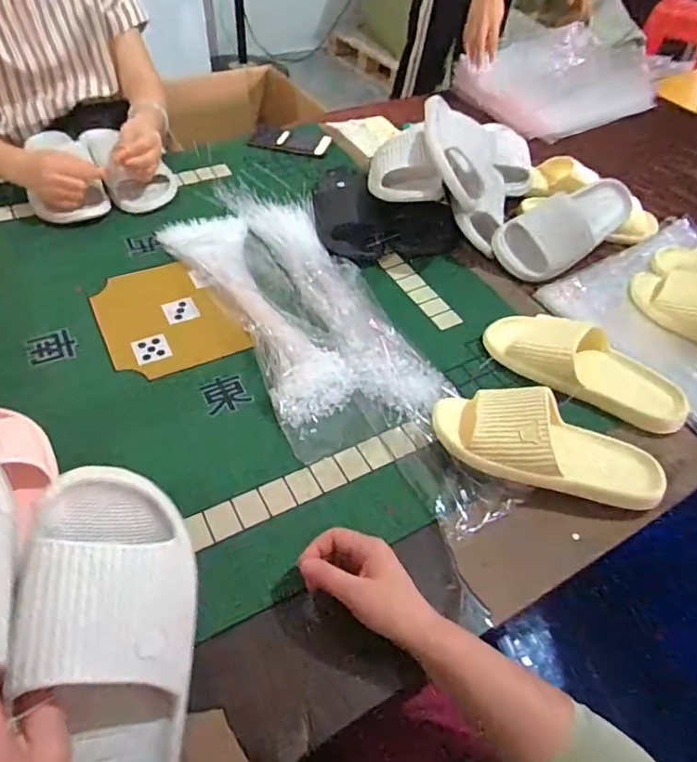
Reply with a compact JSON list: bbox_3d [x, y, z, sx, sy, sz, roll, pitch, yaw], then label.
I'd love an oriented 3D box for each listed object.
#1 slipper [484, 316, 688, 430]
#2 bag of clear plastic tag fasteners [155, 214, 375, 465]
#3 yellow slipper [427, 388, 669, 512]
[{"bbox_3d":[0.299,-0.019,0.688,0.257,0.071,0.090,27,51,16],"label":"slipper"},{"bbox_3d":[-0.124,-0.106,0.751,0.124,0.042,0.500,-22,55,-23],"label":"bag of clear plastic tag fasteners"},{"bbox_3d":[0.219,0.070,0.590,0.255,0.064,0.097,16,49,7],"label":"yellow slipper"}]

